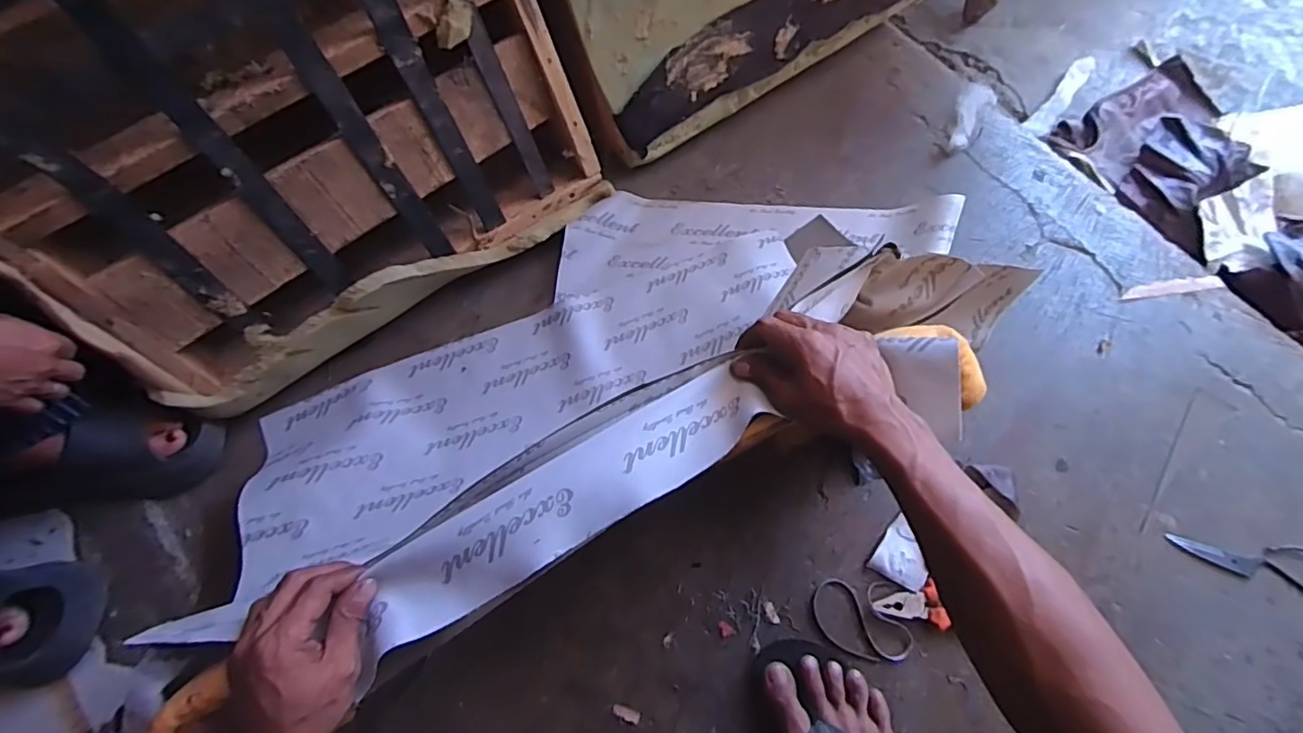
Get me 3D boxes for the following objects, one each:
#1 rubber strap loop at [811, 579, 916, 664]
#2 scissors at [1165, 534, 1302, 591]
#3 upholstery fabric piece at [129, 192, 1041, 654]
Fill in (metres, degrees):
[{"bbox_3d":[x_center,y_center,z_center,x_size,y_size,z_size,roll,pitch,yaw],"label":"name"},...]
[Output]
[{"bbox_3d":[0.225,0.270,0.617,0.097,0.012,0.076,2,71,1],"label":"rubber strap loop"},{"bbox_3d":[0.668,0.208,0.635,0.181,0.007,0.056,22,72,8],"label":"scissors"},{"bbox_3d":[-0.033,-0.044,0.615,0.848,0.227,0.439,-19,72,-6],"label":"upholstery fabric piece"}]

